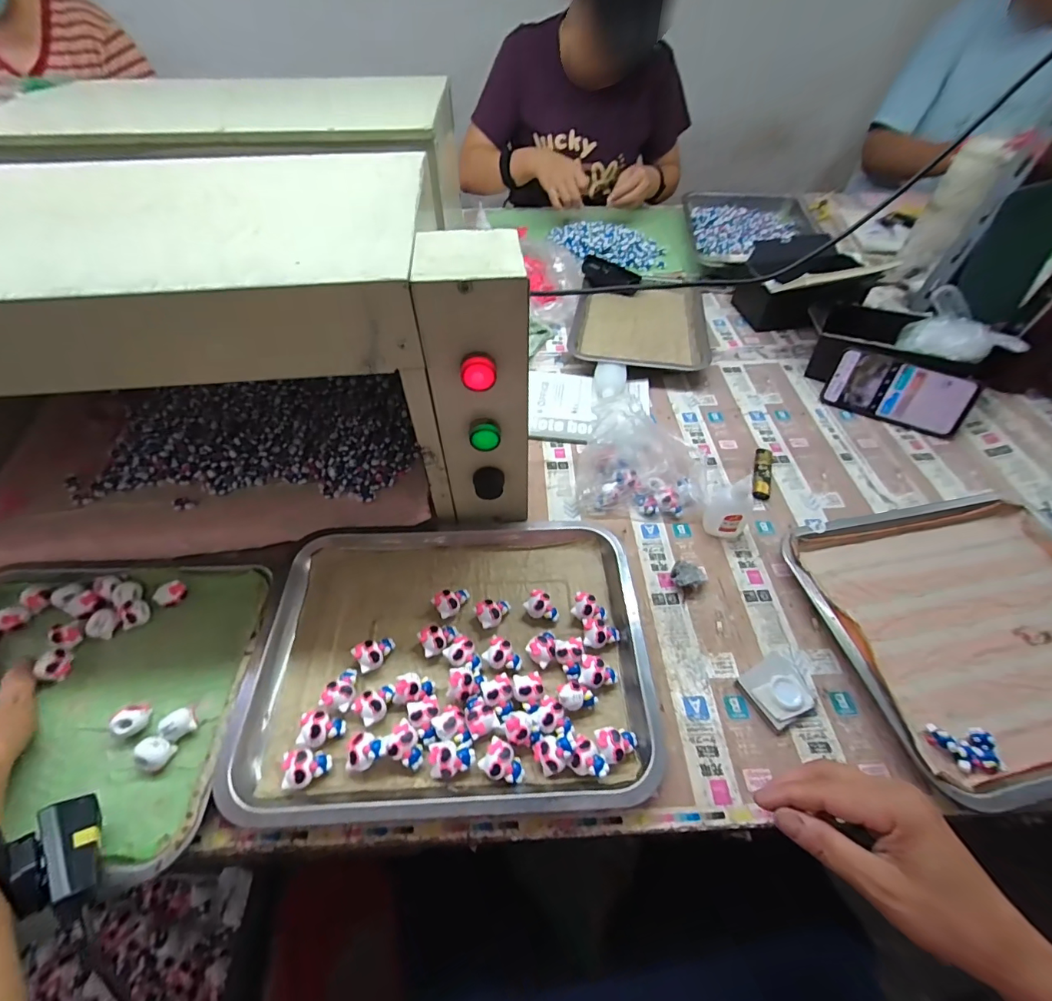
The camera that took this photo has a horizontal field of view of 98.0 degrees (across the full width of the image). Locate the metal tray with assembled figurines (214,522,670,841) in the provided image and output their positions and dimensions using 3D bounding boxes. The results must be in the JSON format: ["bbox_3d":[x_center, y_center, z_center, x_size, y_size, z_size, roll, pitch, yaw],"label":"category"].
[{"bbox_3d":[-0.063,0.134,0.423,0.348,0.028,0.270,-3,56,-3],"label":"metal tray with assembled figurines"}]

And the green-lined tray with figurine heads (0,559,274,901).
[{"bbox_3d":[-0.388,0.165,0.394,0.300,0.033,0.249,0,56,-1],"label":"green-lined tray with figurine heads"}]

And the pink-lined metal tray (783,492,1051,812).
[{"bbox_3d":[0.446,0.118,0.446,0.308,0.032,0.265,-9,56,-7],"label":"pink-lined metal tray"}]

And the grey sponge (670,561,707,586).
[{"bbox_3d":[0.173,0.081,0.484,0.037,0.021,0.025,3,56,1],"label":"grey sponge"}]

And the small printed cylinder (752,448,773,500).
[{"bbox_3d":[0.300,-0.036,0.579,0.021,0.016,0.083,16,57,10],"label":"small printed cylinder"}]

